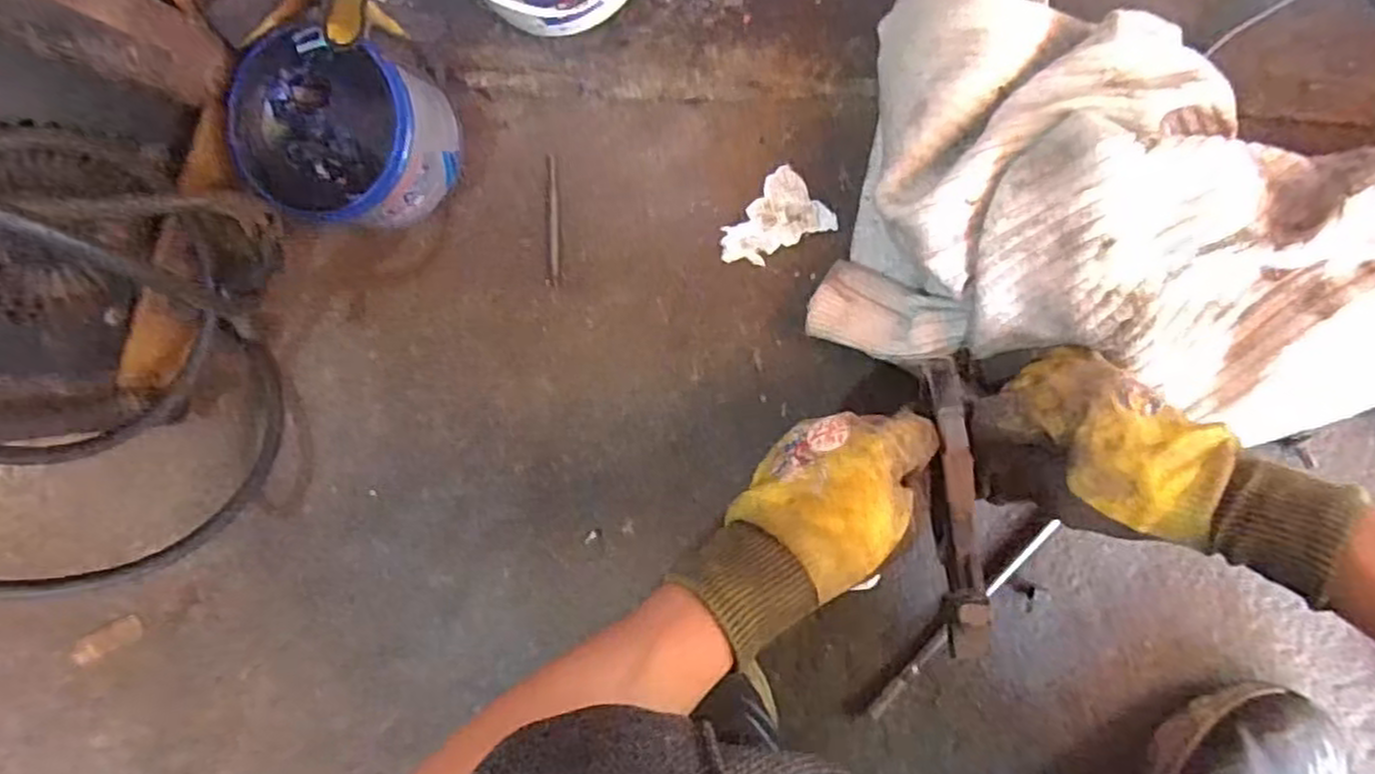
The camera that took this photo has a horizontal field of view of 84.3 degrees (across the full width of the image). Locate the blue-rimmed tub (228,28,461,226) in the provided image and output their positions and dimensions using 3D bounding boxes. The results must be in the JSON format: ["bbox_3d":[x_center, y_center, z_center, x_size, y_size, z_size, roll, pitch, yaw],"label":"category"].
[{"bbox_3d":[-0.233,-0.170,0.524,0.116,0.100,0.113,0,93,8],"label":"blue-rimmed tub"}]

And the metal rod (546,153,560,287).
[{"bbox_3d":[-0.099,-0.123,0.560,0.008,0.004,0.093,-1,93,8],"label":"metal rod"}]

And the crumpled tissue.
[{"bbox_3d":[0.061,-0.114,0.542,0.076,0.008,0.056,-42,87,8],"label":"crumpled tissue"}]

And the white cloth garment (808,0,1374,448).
[{"bbox_3d":[0.293,-0.113,0.454,0.370,0.119,0.252,15,95,7],"label":"white cloth garment"}]

